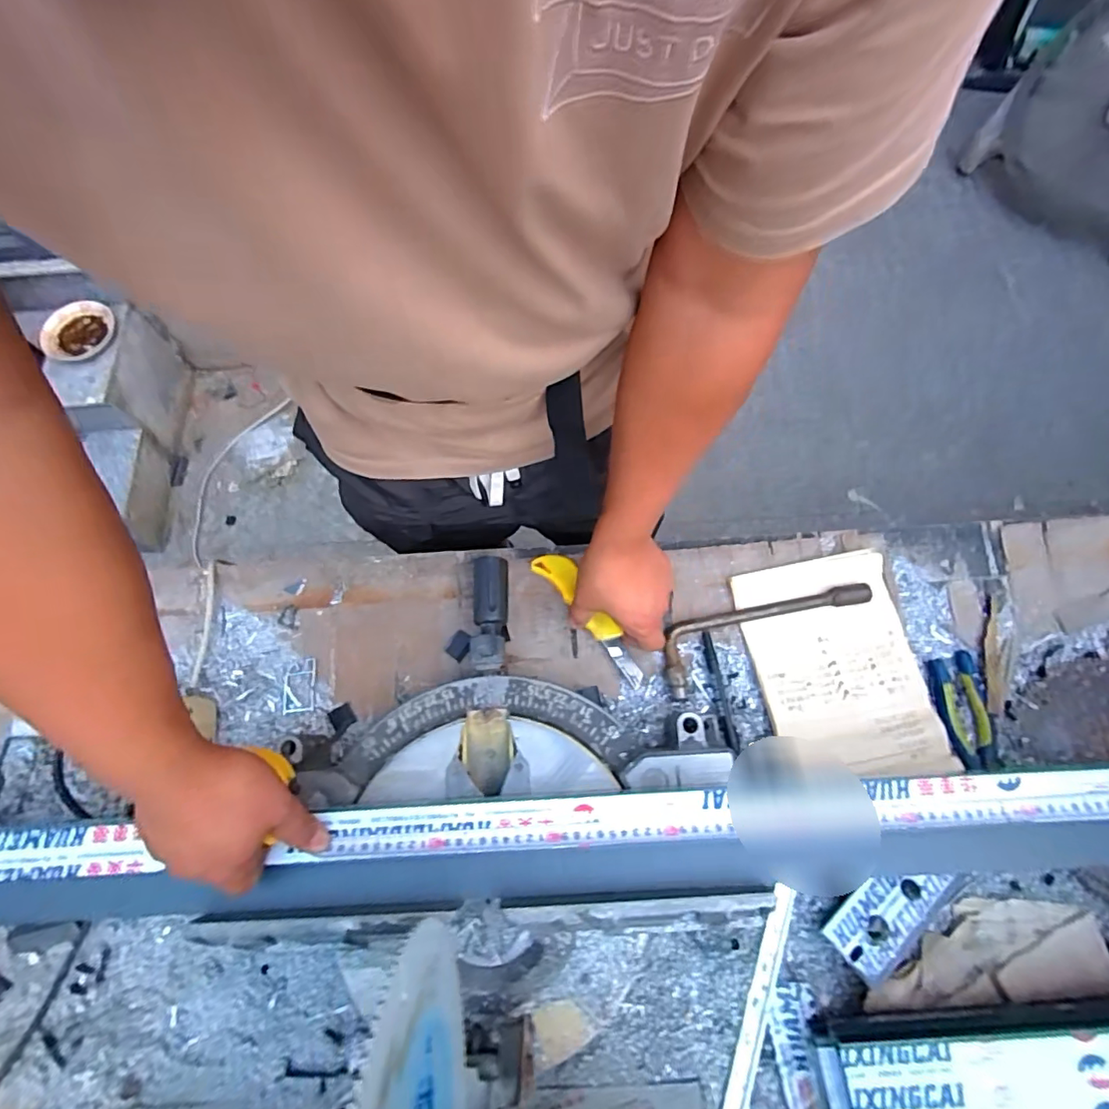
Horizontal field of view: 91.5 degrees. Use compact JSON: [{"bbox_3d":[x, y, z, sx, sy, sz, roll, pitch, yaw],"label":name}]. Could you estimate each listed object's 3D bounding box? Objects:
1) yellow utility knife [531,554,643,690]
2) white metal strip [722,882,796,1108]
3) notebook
[{"bbox_3d":[0.041,0.069,0.625,0.041,0.022,0.185,-34,73,-10],"label":"yellow utility knife"},{"bbox_3d":[0.197,0.426,0.520,0.022,0.005,0.199,24,70,1],"label":"white metal strip"},{"bbox_3d":[0.317,0.123,0.611,0.174,0.016,0.240,-10,71,-2],"label":"notebook"}]

